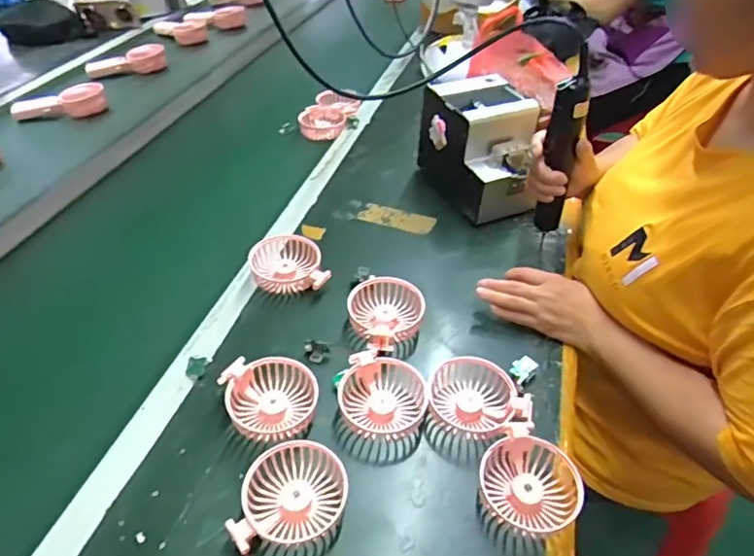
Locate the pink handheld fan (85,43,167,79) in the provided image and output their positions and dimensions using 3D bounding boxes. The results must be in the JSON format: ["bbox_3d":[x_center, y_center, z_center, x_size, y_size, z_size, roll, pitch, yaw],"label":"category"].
[{"bbox_3d":[-0.597,-0.515,1.302,0.181,0.054,0.101,-20,45,-21],"label":"pink handheld fan"}]

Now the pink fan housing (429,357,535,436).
[{"bbox_3d":[0.106,0.124,0.566,0.104,0.031,0.084,14,42,12],"label":"pink fan housing"}]

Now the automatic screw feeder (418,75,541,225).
[{"bbox_3d":[0.165,-0.189,0.823,0.132,0.140,0.209,-16,44,-17],"label":"automatic screw feeder"}]

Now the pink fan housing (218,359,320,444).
[{"bbox_3d":[-0.109,0.125,0.560,0.094,0.039,0.083,-4,41,-10],"label":"pink fan housing"}]

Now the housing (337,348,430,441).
[{"bbox_3d":[0.005,0.122,0.571,0.087,0.047,0.083,2,41,-2],"label":"housing"}]

